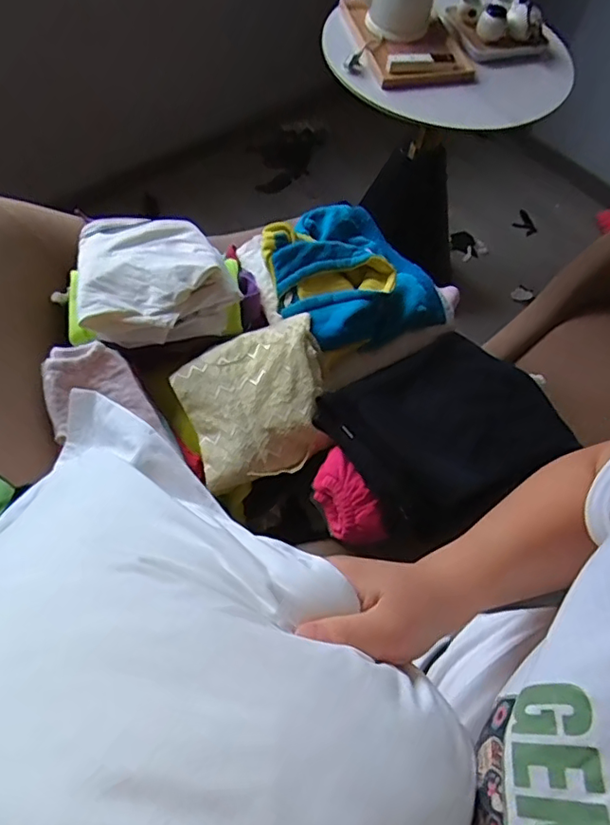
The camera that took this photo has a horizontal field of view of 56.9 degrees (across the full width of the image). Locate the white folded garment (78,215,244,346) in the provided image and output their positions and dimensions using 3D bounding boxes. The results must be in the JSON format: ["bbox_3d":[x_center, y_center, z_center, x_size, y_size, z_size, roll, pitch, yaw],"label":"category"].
[{"bbox_3d":[-0.233,-0.217,0.889,0.230,0.081,0.229,-11,63,-10],"label":"white folded garment"}]

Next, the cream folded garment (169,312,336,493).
[{"bbox_3d":[-0.071,-0.018,0.837,0.218,0.050,0.217,-21,77,4],"label":"cream folded garment"}]

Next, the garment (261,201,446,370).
[{"bbox_3d":[0.069,-0.243,0.948,0.272,0.107,0.281,-21,65,-15],"label":"garment"}]

